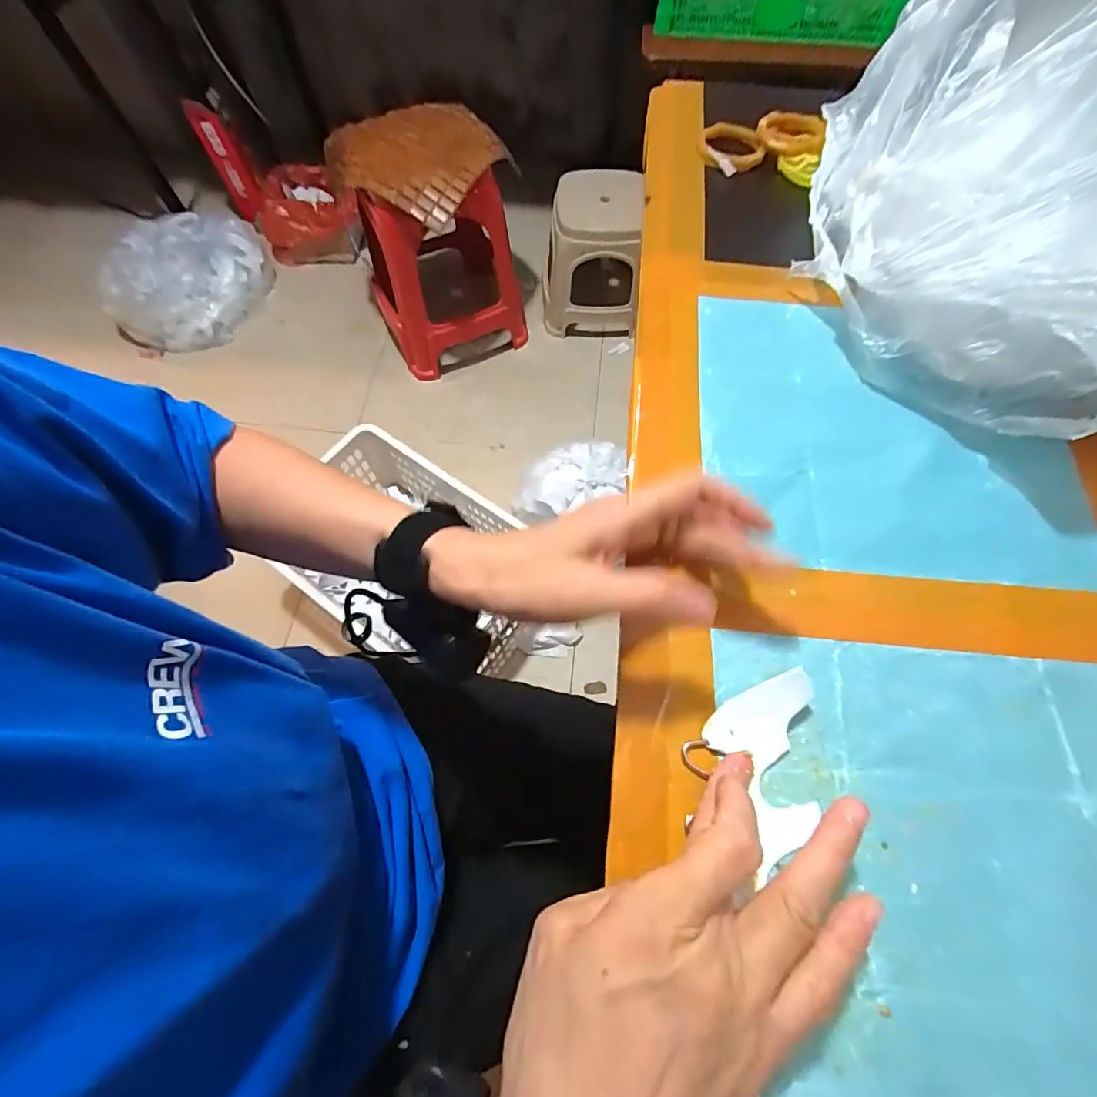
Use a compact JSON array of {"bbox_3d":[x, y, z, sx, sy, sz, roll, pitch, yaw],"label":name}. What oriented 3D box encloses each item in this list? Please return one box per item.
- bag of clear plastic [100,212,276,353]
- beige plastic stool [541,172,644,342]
[{"bbox_3d":[-0.948,-0.717,1.293,0.408,0.213,0.278,-29,70,-12],"label":"bag of clear plastic"},{"bbox_3d":[0.109,-0.754,1.261,0.239,0.298,0.232,-1,67,-1],"label":"beige plastic stool"}]

